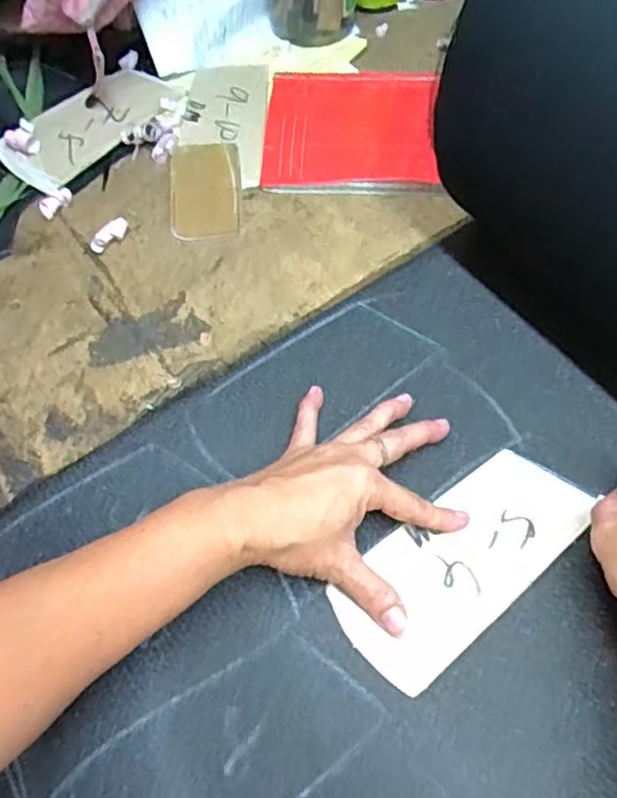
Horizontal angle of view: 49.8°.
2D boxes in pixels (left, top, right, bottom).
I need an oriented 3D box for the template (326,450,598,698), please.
[{"bbox_3d":[0.089,0.091,0.382,0.156,0.004,0.070,-38,64,-18],"label":"template"}]

